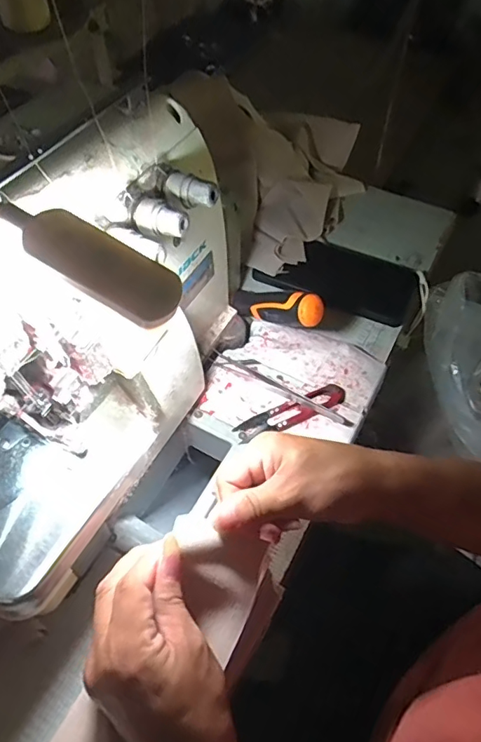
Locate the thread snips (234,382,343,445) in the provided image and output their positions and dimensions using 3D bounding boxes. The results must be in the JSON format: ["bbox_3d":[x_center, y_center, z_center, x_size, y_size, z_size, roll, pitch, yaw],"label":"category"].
[{"bbox_3d":[0.046,0.036,0.453,0.105,0.007,0.023,-22,59,-17],"label":"thread snips"}]

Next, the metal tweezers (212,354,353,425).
[{"bbox_3d":[0.039,0.015,0.464,0.137,0.009,0.015,27,58,16],"label":"metal tweezers"}]

